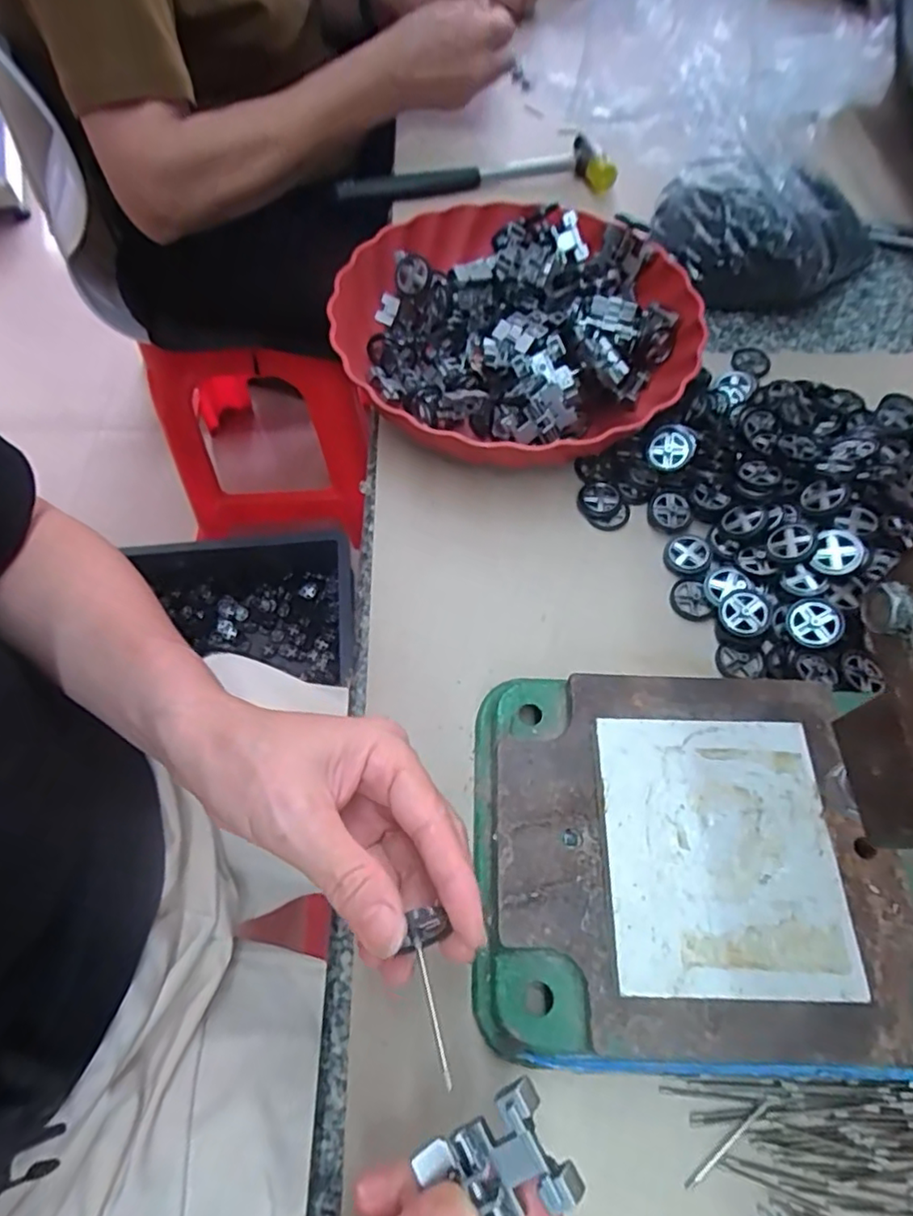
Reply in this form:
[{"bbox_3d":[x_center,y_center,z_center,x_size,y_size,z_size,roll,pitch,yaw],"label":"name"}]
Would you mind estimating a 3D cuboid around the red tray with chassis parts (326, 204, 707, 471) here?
[{"bbox_3d":[0.040,-0.189,0.432,0.243,0.060,0.237,4,62,1],"label":"red tray with chassis parts"}]

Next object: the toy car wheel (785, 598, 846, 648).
[{"bbox_3d":[0.197,0.009,0.342,0.027,0.007,0.027,-5,74,18],"label":"toy car wheel"}]

